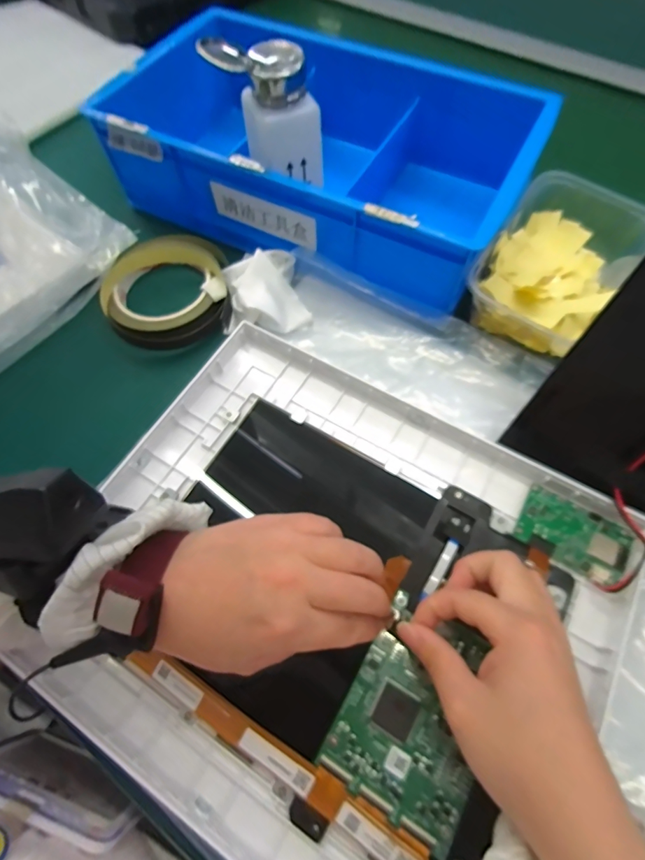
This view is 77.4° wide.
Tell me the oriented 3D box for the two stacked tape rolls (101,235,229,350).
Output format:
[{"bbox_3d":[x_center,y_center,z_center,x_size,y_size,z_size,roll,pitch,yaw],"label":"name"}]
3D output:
[{"bbox_3d":[-0.130,-0.118,0.342,0.098,0.029,0.098,0,64,-1],"label":"two stacked tape rolls"}]

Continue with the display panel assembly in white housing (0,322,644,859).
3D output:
[{"bbox_3d":[0.005,0.096,0.245,0.308,0.043,0.263,32,68,13],"label":"display panel assembly in white housing"}]

